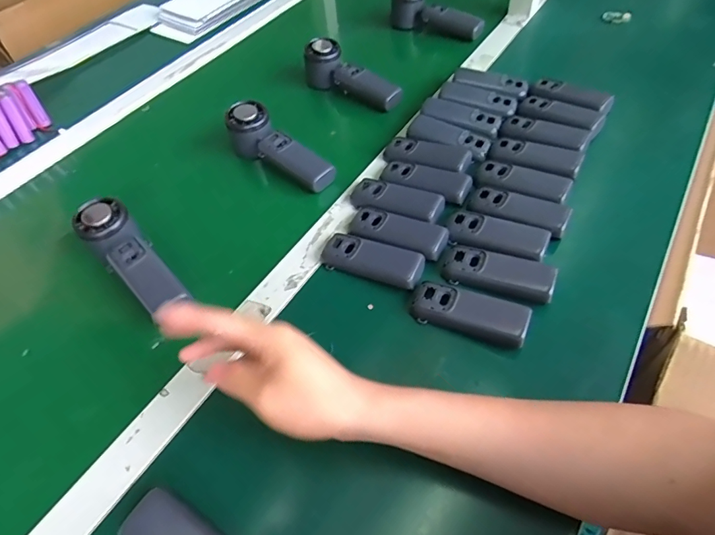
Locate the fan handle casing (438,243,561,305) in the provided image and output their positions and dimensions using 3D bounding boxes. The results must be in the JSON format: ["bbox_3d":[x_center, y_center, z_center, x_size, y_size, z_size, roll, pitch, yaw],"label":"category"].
[{"bbox_3d":[0.136,0.004,0.438,0.104,0.016,0.040,20,57,18],"label":"fan handle casing"}]

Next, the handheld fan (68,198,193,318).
[{"bbox_3d":[-0.235,-0.013,0.463,0.051,0.030,0.147,-40,73,-23],"label":"handheld fan"}]

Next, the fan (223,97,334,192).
[{"bbox_3d":[-0.096,-0.151,0.561,0.153,0.055,0.056,34,62,27],"label":"fan"}]

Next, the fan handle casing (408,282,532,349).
[{"bbox_3d":[0.101,0.040,0.414,0.106,0.016,0.037,17,56,17],"label":"fan handle casing"}]

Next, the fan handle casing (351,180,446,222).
[{"bbox_3d":[0.043,-0.075,0.512,0.108,0.019,0.043,21,57,19],"label":"fan handle casing"}]

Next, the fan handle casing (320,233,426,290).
[{"bbox_3d":[0.014,-0.008,0.462,0.106,0.016,0.039,16,56,16],"label":"fan handle casing"}]

